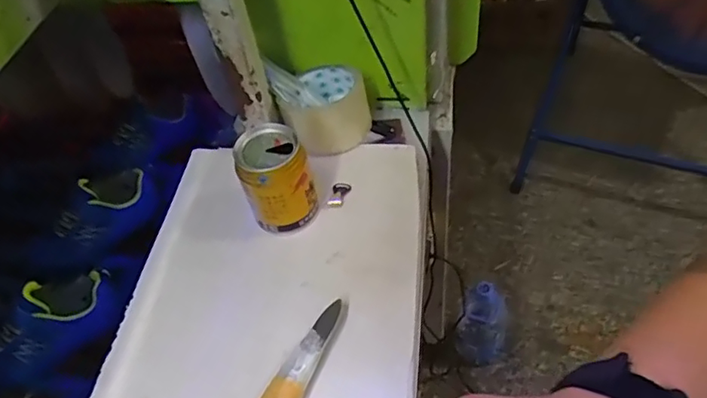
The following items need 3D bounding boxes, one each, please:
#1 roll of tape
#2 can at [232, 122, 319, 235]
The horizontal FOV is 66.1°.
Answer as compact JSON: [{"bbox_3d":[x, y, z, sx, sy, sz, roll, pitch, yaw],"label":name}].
[{"bbox_3d":[-0.028,-0.098,0.595,0.090,0.055,0.097,6,52,11],"label":"roll of tape"},{"bbox_3d":[-0.070,-0.016,0.509,0.062,0.091,0.059,-3,50,4],"label":"can"}]

